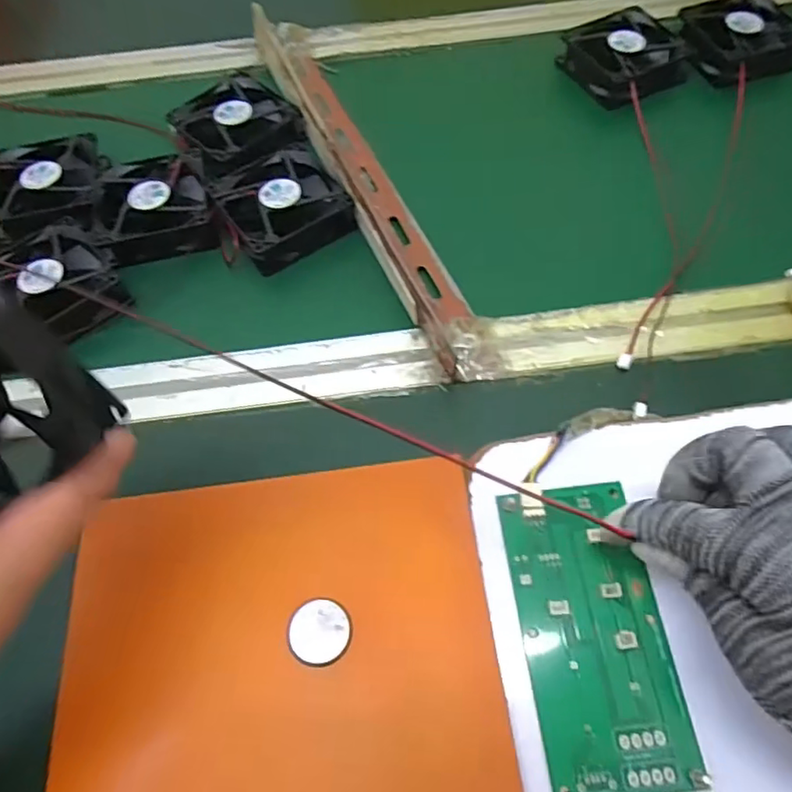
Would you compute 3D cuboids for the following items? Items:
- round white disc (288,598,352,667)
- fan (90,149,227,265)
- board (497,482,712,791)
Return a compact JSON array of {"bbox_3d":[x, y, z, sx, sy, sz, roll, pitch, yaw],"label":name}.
[{"bbox_3d":[-0.035,0.110,0.278,0.028,0.004,0.029,-1,62,2],"label":"round white disc"},{"bbox_3d":[-0.176,-0.140,0.434,0.082,0.025,0.086,-17,62,-7],"label":"fan"},{"bbox_3d":[0.092,0.107,0.275,0.064,0.006,0.134,-6,62,-1],"label":"board"}]

